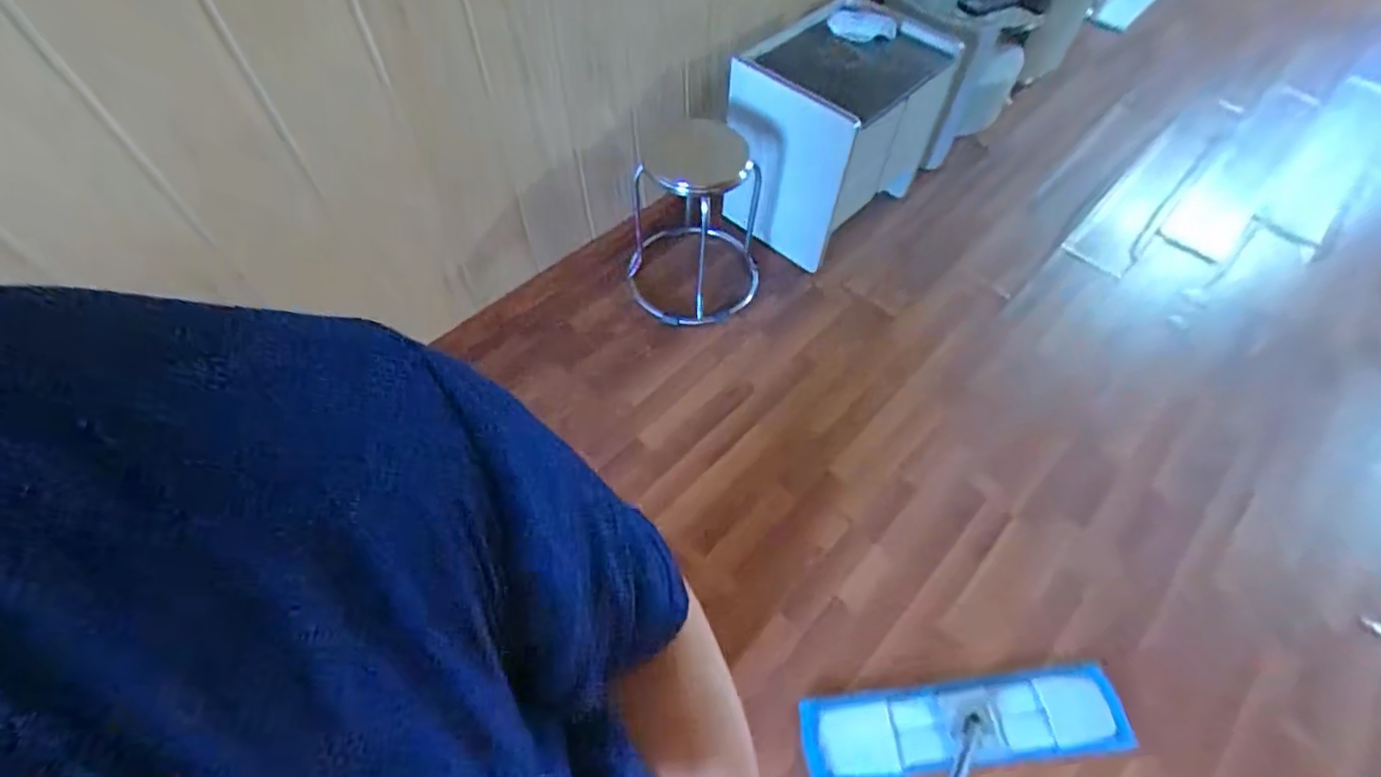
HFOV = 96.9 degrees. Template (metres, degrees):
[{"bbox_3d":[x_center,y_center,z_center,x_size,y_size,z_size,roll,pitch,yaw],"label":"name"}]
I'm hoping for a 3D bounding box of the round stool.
[{"bbox_3d":[0.006,-0.474,1.668,0.378,0.473,0.390,1,57,-1],"label":"round stool"}]

